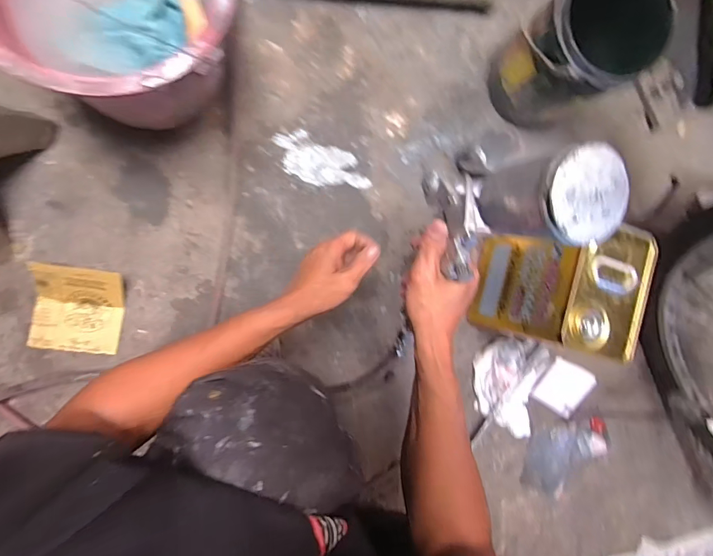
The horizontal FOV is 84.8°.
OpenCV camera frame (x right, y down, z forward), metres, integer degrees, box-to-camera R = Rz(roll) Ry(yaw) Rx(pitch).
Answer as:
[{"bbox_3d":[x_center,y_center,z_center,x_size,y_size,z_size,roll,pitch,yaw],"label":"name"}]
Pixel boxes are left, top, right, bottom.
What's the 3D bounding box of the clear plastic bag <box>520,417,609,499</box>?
[{"bbox_3d":[0.421,0.363,0.776,0.197,0.020,0.135,-7,93,-13],"label":"clear plastic bag"}]

